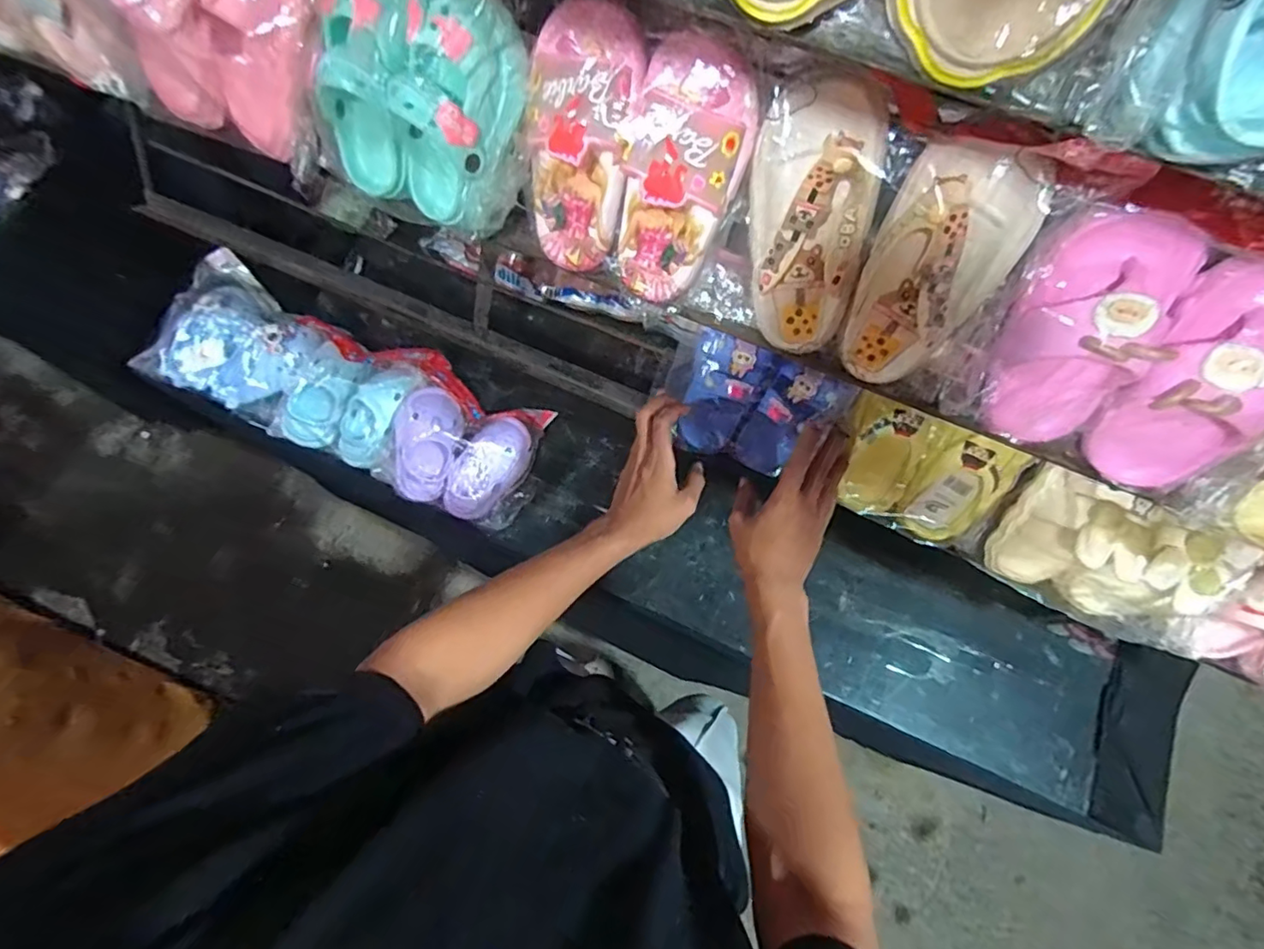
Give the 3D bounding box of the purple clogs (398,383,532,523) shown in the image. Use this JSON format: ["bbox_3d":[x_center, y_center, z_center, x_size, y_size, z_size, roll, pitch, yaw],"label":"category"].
[{"bbox_3d":[-0.253,-0.026,0.812,0.182,0.081,0.153,17,74,4],"label":"purple clogs"}]

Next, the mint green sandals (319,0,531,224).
[{"bbox_3d":[-0.173,-0.293,0.431,0.165,0.160,0.075,30,46,13],"label":"mint green sandals"}]

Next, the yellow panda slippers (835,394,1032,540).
[{"bbox_3d":[0.315,-0.001,0.619,0.182,0.142,0.055,22,38,7],"label":"yellow panda slippers"}]

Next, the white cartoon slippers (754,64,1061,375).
[{"bbox_3d":[0.165,-0.169,0.404,0.184,0.174,0.060,30,51,7],"label":"white cartoon slippers"}]

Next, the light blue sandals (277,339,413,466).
[{"bbox_3d":[-0.422,-0.101,0.829,0.160,0.062,0.145,19,74,4],"label":"light blue sandals"}]

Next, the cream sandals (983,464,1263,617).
[{"bbox_3d":[0.477,0.079,0.566,0.174,0.132,0.080,32,75,8],"label":"cream sandals"}]

